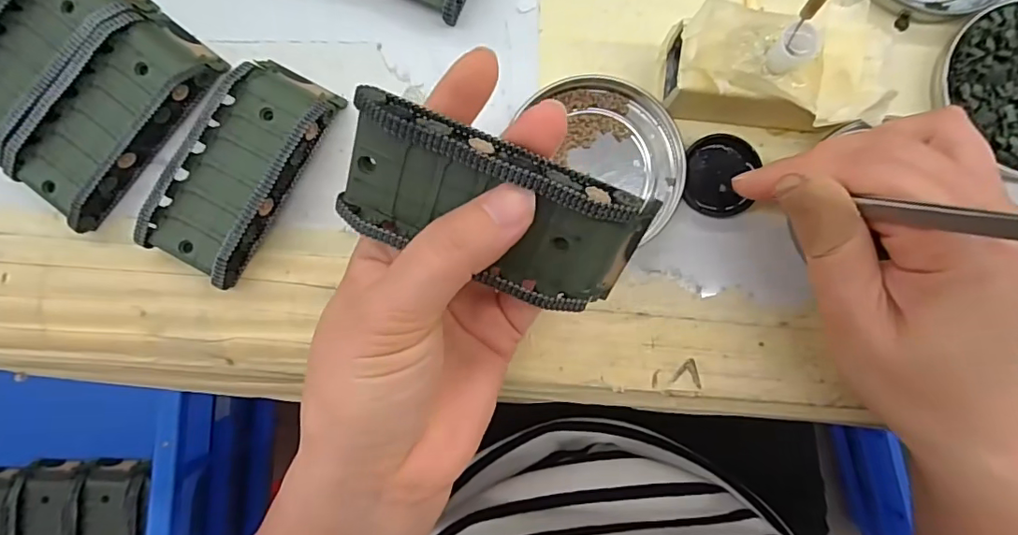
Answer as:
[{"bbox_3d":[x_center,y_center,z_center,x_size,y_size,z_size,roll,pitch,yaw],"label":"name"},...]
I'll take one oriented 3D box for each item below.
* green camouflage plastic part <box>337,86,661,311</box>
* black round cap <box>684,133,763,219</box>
[{"bbox_3d":[-0.005,-0.017,0.166,0.096,0.016,0.044,21,123,-3],"label":"green camouflage plastic part"},{"bbox_3d":[0.095,-0.041,0.233,0.029,0.007,0.035,-3,87,1],"label":"black round cap"}]

